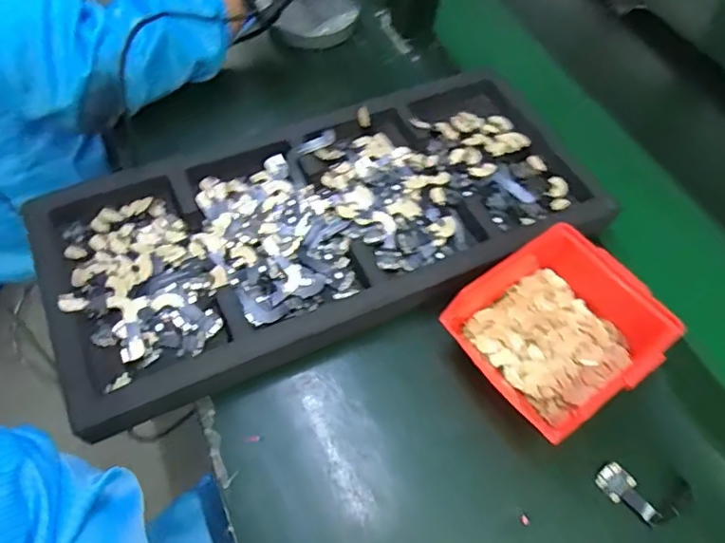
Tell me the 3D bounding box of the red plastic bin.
[{"bbox_3d":[0.154,0.044,0.423,0.143,0.059,0.125,-32,64,-22],"label":"red plastic bin"}]

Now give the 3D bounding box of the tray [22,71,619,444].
[{"bbox_3d":[-0.027,-0.051,0.495,0.491,0.046,0.231,-19,60,-18],"label":"tray"}]

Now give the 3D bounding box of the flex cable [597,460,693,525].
[{"bbox_3d":[0.202,0.161,0.391,0.066,0.006,0.035,12,56,2],"label":"flex cable"}]

